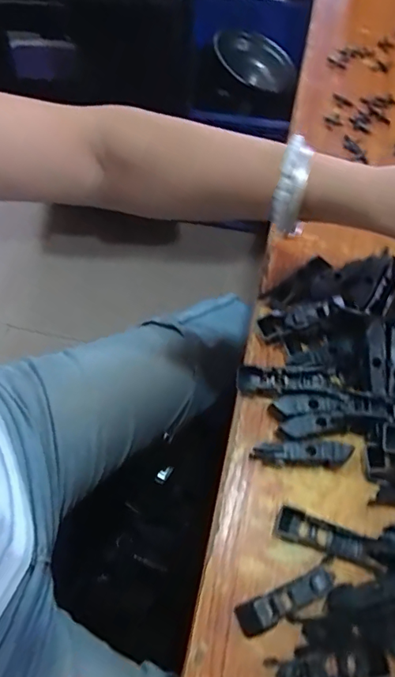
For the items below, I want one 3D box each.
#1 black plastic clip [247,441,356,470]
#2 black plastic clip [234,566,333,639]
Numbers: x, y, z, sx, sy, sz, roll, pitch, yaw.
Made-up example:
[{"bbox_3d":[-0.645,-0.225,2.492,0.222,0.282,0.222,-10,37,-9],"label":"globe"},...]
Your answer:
[{"bbox_3d":[0.070,0.078,0.333,0.065,0.019,0.017,4,62,2],"label":"black plastic clip"},{"bbox_3d":[0.053,0.157,0.294,0.061,0.010,0.018,-21,64,-11],"label":"black plastic clip"}]

